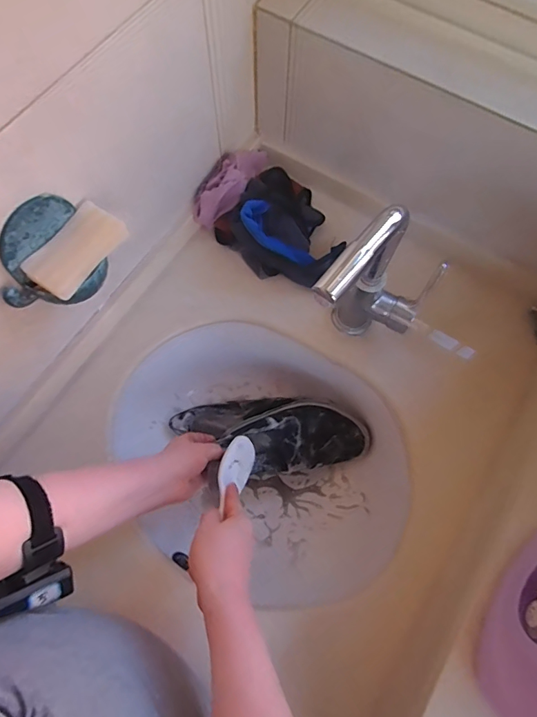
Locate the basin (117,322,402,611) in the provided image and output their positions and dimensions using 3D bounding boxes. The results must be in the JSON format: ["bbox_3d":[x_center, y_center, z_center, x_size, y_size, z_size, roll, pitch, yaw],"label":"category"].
[{"bbox_3d":[-0.006,0.145,0.667,0.430,0.147,0.336,21,71,7],"label":"basin"}]

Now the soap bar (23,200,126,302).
[{"bbox_3d":[-0.196,-0.111,0.444,0.053,0.020,0.100,32,73,10],"label":"soap bar"}]

